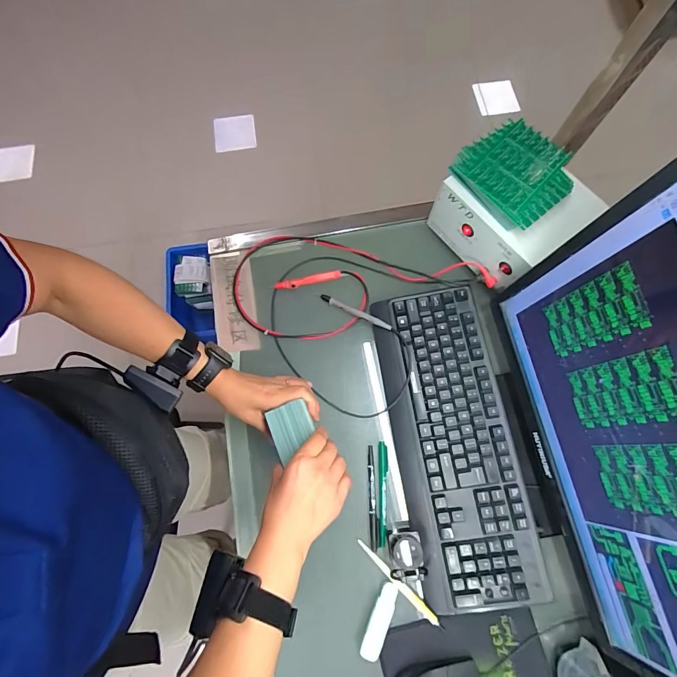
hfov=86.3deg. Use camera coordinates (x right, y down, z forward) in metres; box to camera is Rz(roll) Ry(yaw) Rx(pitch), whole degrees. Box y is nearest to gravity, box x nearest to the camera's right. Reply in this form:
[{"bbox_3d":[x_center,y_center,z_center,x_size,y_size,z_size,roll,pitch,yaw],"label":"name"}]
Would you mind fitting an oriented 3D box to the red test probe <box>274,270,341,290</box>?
[{"bbox_3d":[-0.052,-0.098,0.611,0.110,0.016,0.016,-15,75,-3],"label":"red test probe"}]

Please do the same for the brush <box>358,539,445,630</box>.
[{"bbox_3d":[0.083,0.331,0.486,0.014,0.010,0.145,-44,78,-10],"label":"brush"}]

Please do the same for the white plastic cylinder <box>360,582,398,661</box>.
[{"bbox_3d":[0.055,0.369,0.472,0.025,0.015,0.086,24,76,7],"label":"white plastic cylinder"}]

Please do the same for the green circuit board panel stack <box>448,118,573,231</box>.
[{"bbox_3d":[0.246,-0.229,0.502,0.127,0.027,0.140,-37,77,-8],"label":"green circuit board panel stack"}]

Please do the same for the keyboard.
[{"bbox_3d":[0.163,0.140,0.525,0.160,0.035,0.430,-8,75,-1],"label":"keyboard"}]

